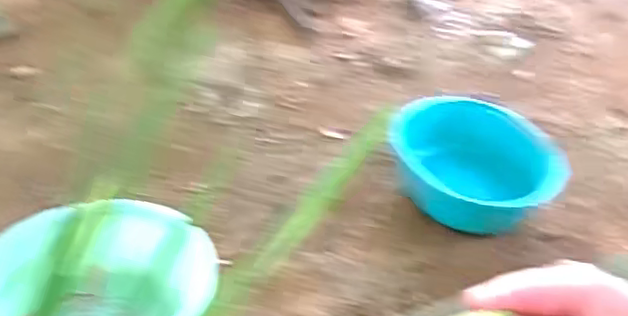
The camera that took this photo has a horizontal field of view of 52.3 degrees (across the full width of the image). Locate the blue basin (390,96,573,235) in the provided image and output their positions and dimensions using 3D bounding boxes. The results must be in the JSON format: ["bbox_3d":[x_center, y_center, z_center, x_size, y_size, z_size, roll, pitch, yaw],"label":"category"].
[{"bbox_3d":[0.292,0.007,1.229,0.311,0.108,0.311,1,38,-1],"label":"blue basin"}]

